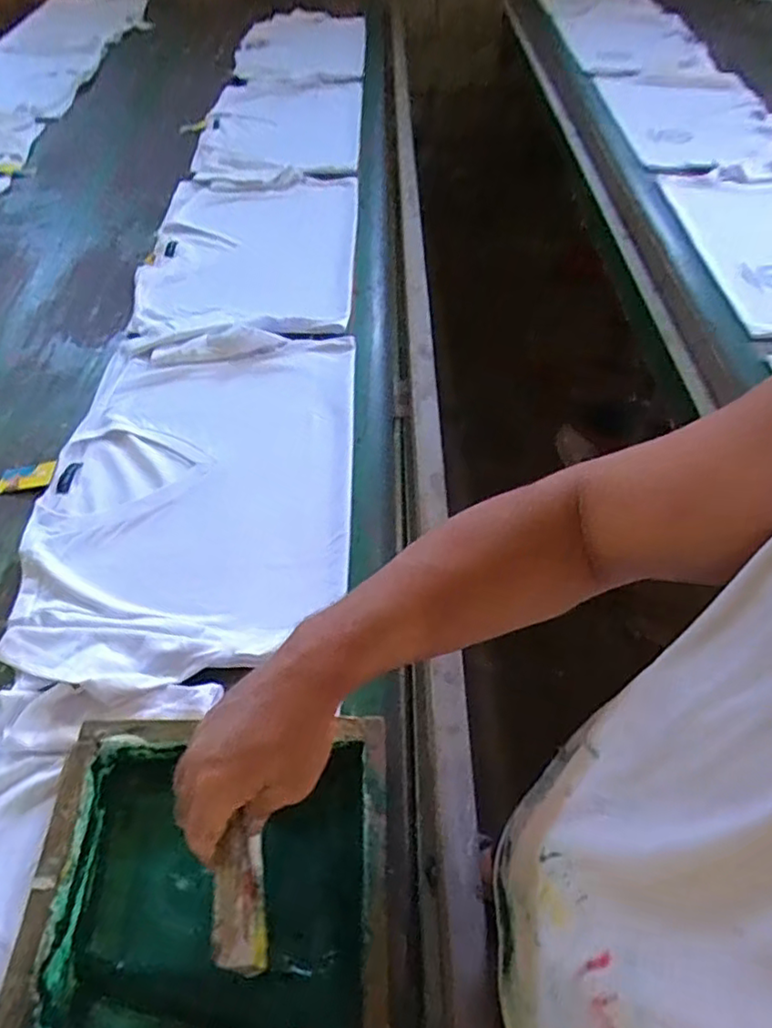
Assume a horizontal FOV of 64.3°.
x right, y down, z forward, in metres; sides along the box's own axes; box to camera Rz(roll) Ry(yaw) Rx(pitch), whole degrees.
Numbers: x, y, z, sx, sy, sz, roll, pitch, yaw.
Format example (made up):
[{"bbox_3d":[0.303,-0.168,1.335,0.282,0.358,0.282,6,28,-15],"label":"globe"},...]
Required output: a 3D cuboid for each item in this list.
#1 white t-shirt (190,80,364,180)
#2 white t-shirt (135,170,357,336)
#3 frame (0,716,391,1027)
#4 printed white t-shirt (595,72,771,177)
[{"bbox_3d":[-0.243,-0.910,1.433,0.367,0.042,0.535,0,52,-1],"label":"white t-shirt"},{"bbox_3d":[-0.238,-0.491,1.092,0.358,0.031,0.543,1,52,0],"label":"white t-shirt"},{"bbox_3d":[-0.129,0.283,0.478,0.259,0.051,0.230,0,52,-1],"label":"frame"},{"bbox_3d":[0.748,-0.926,1.436,0.373,0.037,0.549,-7,56,-3],"label":"printed white t-shirt"}]

